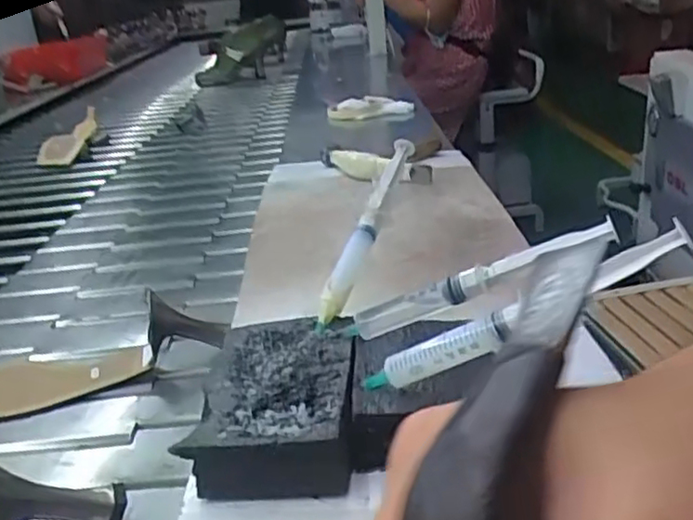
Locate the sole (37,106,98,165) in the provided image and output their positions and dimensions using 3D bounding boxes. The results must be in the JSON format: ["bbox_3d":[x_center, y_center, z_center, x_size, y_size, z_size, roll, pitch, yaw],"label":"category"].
[{"bbox_3d":[-0.532,-0.234,1.354,0.087,0.032,0.198,-2,38,10],"label":"sole"}]

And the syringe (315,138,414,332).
[{"bbox_3d":[0.016,-0.026,0.471,0.018,0.027,0.168,5,50,26],"label":"syringe"}]

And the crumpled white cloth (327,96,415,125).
[{"bbox_3d":[0.040,-0.262,1.215,0.146,0.045,0.058,-14,24,-16],"label":"crumpled white cloth"}]

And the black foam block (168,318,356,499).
[{"bbox_3d":[-0.036,0.077,0.391,0.078,0.033,0.121,-4,23,6],"label":"black foam block"}]

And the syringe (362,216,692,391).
[{"bbox_3d":[0.076,0.029,0.329,0.170,0.017,0.013,-31,12,26],"label":"syringe"}]

